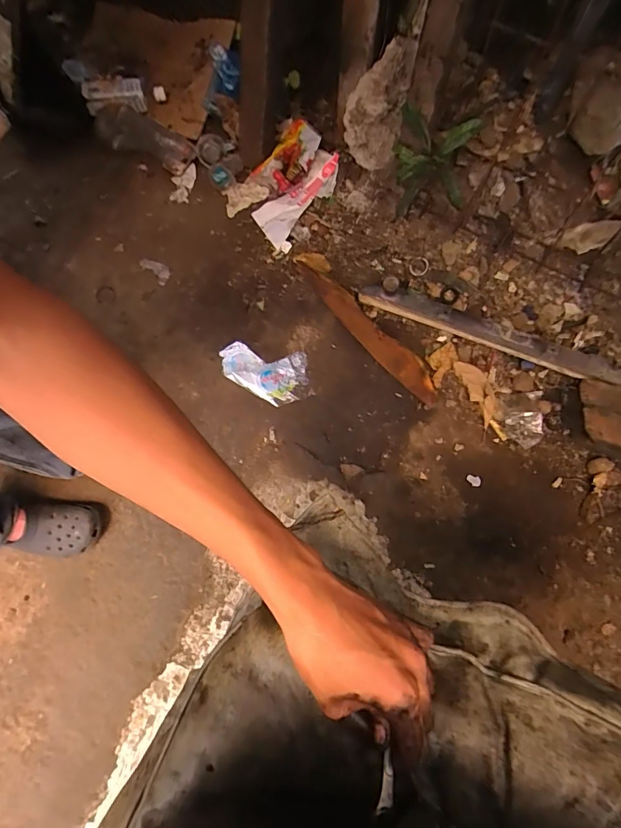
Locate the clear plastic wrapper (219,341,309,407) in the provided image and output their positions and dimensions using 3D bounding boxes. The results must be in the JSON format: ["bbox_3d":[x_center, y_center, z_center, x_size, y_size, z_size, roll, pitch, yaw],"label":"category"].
[{"bbox_3d":[-0.104,-0.087,0.942,0.196,0.024,0.120,9,75,3],"label":"clear plastic wrapper"}]

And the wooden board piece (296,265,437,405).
[{"bbox_3d":[0.125,-0.179,0.925,0.405,0.019,0.060,45,100,8],"label":"wooden board piece"}]

